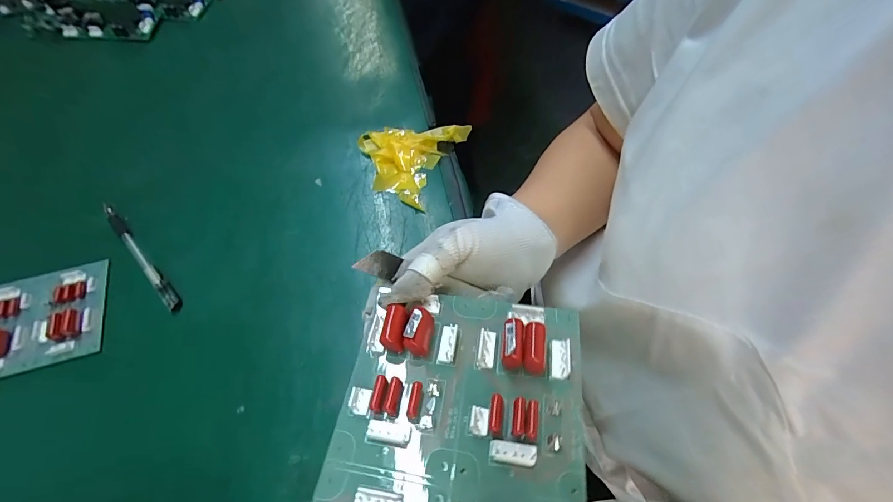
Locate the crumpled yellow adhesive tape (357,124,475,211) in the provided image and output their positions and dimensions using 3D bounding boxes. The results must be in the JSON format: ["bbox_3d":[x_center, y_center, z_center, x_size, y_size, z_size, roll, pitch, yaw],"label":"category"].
[{"bbox_3d":[-0.048,-0.117,0.456,0.104,0.019,0.118,23,66,12],"label":"crumpled yellow adhesive tape"}]

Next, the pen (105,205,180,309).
[{"bbox_3d":[-0.308,0.004,0.400,0.012,0.012,0.154,-41,70,-18],"label":"pen"}]

